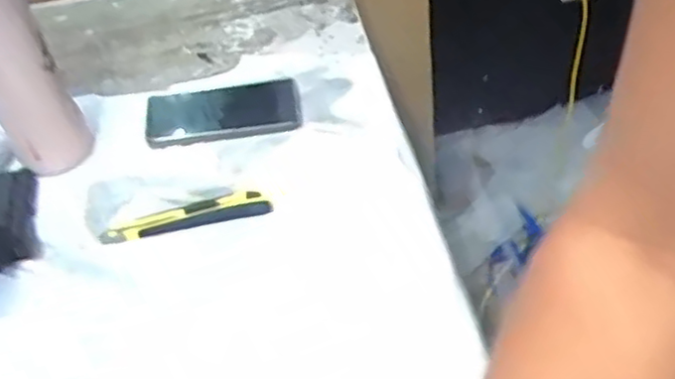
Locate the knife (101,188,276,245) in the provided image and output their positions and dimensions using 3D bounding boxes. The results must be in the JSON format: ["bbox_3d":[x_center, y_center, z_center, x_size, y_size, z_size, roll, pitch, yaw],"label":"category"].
[{"bbox_3d":[-0.149,0.030,0.696,0.166,0.021,0.039,-12,48,-5],"label":"knife"}]

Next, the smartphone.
[{"bbox_3d":[-0.125,-0.088,0.777,0.164,0.014,0.084,-9,48,-2],"label":"smartphone"}]

